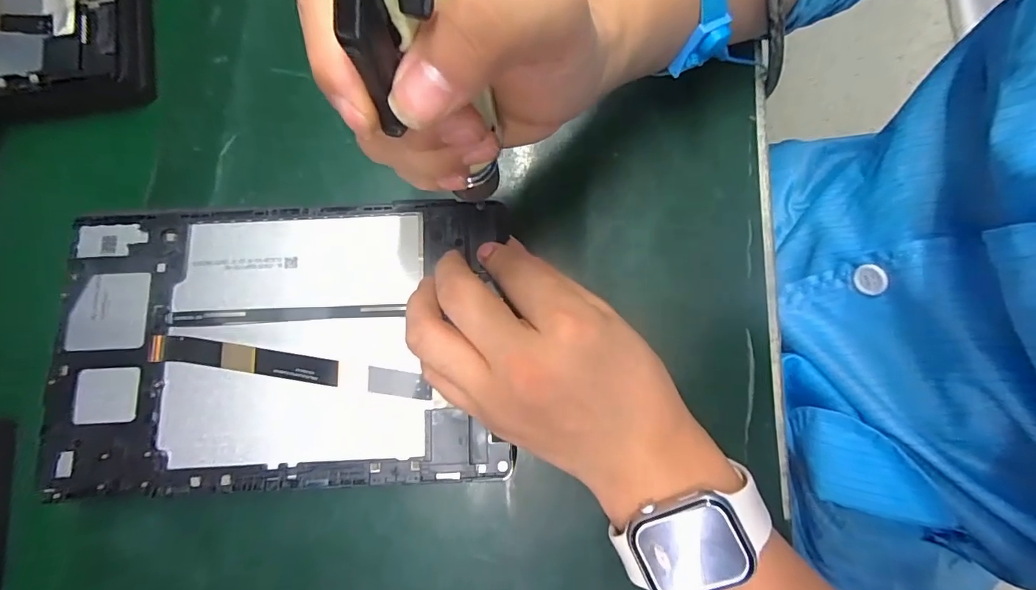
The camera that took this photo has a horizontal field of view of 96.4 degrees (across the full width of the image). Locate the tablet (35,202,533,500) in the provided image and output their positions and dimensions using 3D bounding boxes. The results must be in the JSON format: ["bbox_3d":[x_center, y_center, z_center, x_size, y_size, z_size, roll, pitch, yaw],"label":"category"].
[{"bbox_3d":[-0.126,0.024,0.248,0.231,0.008,0.150,-2,76,-1],"label":"tablet"}]

